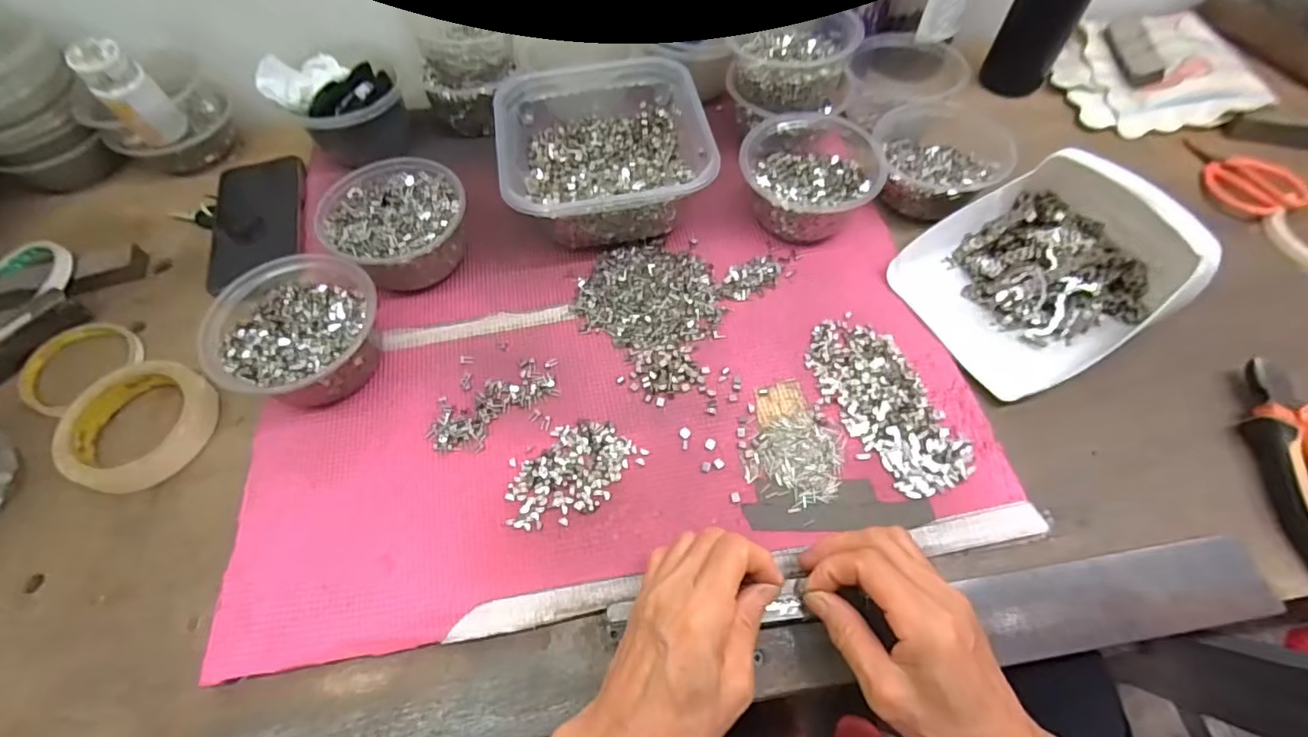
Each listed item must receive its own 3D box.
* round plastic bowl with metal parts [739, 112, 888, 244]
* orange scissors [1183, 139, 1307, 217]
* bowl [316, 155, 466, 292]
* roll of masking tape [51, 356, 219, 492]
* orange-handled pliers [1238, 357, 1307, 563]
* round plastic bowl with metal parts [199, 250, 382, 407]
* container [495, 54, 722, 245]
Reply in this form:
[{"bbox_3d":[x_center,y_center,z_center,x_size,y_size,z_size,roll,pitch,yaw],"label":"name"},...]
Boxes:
[{"bbox_3d":[0.136,-0.169,0.490,0.112,0.061,0.121,0,62,1],"label":"round plastic bowl with metal parts"},{"bbox_3d":[0.550,-0.180,0.531,0.102,0.020,0.061,41,70,20],"label":"orange scissors"},{"bbox_3d":[-0.211,-0.118,0.473,0.111,0.059,0.106,0,62,1],"label":"bowl"},{"bbox_3d":[-0.384,0.037,0.418,0.095,0.020,0.096,0,62,1],"label":"roll of masking tape"},{"bbox_3d":[0.444,0.065,0.384,0.051,0.027,0.146,3,62,3],"label":"orange-handled pliers"},{"bbox_3d":[-0.255,-0.023,0.418,0.107,0.059,0.110,0,62,1],"label":"round plastic bowl with metal parts"},{"bbox_3d":[-0.043,-0.190,0.500,0.168,0.070,0.168,-9,62,-4],"label":"container"}]

